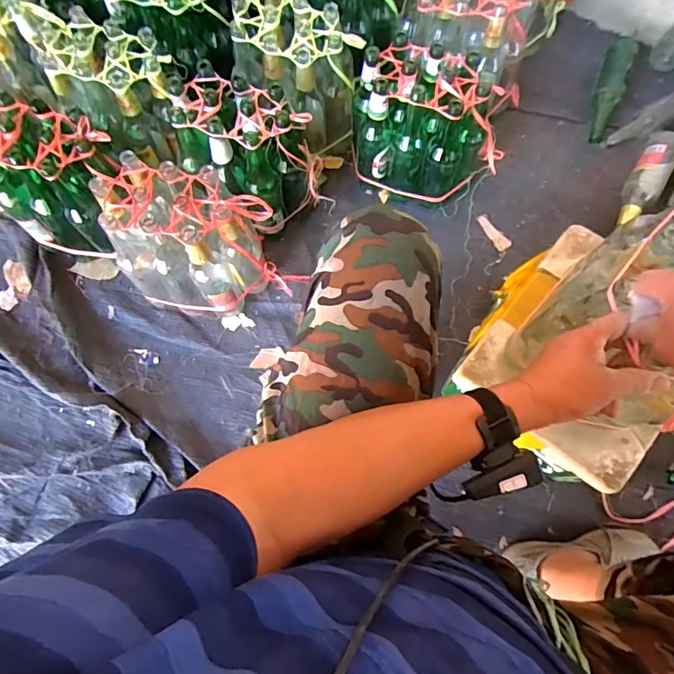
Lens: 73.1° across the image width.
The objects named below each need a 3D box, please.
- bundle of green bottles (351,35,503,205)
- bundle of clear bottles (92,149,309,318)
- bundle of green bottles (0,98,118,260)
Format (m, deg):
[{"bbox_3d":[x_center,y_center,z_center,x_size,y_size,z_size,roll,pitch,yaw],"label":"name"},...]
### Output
[{"bbox_3d":[0.188,-0.420,0.915,0.296,0.243,0.178,15,75,4],"label":"bundle of green bottles"},{"bbox_3d":[-0.264,-0.171,0.857,0.279,0.255,0.190,7,74,1],"label":"bundle of clear bottles"},{"bbox_3d":[-0.511,-0.285,0.885,0.264,0.246,0.203,4,74,0],"label":"bundle of green bottles"}]

